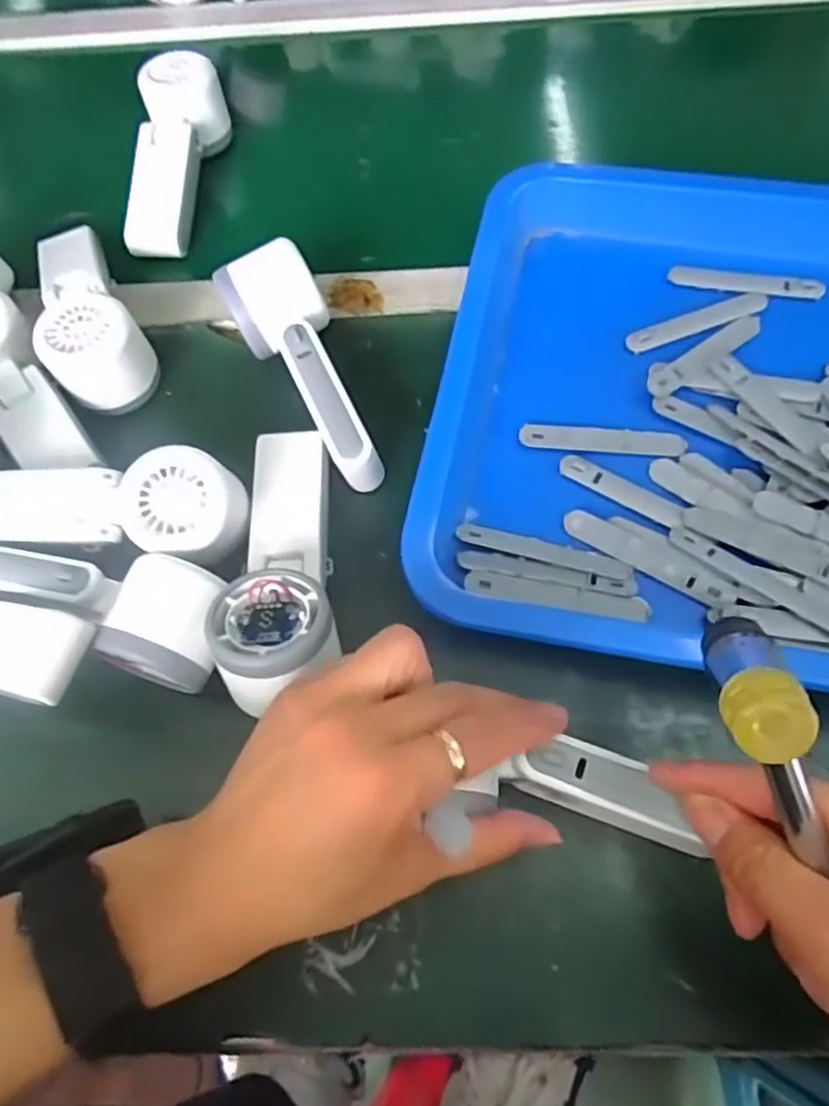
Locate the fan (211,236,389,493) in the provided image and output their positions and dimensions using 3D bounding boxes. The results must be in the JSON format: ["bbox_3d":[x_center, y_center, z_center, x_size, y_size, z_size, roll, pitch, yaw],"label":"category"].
[{"bbox_3d":[-0.064,-0.105,0.395,0.056,0.054,0.159,-21,65,-7],"label":"fan"}]

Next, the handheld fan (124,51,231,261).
[{"bbox_3d":[-0.182,-0.293,0.508,0.054,0.039,0.158,6,79,6],"label":"handheld fan"}]

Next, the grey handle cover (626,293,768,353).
[{"bbox_3d":[0.178,-0.147,0.427,0.092,0.005,0.016,-19,65,-6],"label":"grey handle cover"}]

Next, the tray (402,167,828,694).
[{"bbox_3d":[0.255,-0.093,0.382,0.467,0.039,0.364,11,65,8],"label":"tray"}]

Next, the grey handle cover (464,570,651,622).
[{"bbox_3d":[0.074,0.022,0.352,0.094,0.007,0.016,8,65,7],"label":"grey handle cover"}]

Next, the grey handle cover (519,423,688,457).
[{"bbox_3d":[0.110,-0.066,0.393,0.094,0.006,0.015,5,65,5],"label":"grey handle cover"}]

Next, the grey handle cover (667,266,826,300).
[{"bbox_3d":[0.212,-0.172,0.432,0.094,0.006,0.017,13,66,9],"label":"grey handle cover"}]

